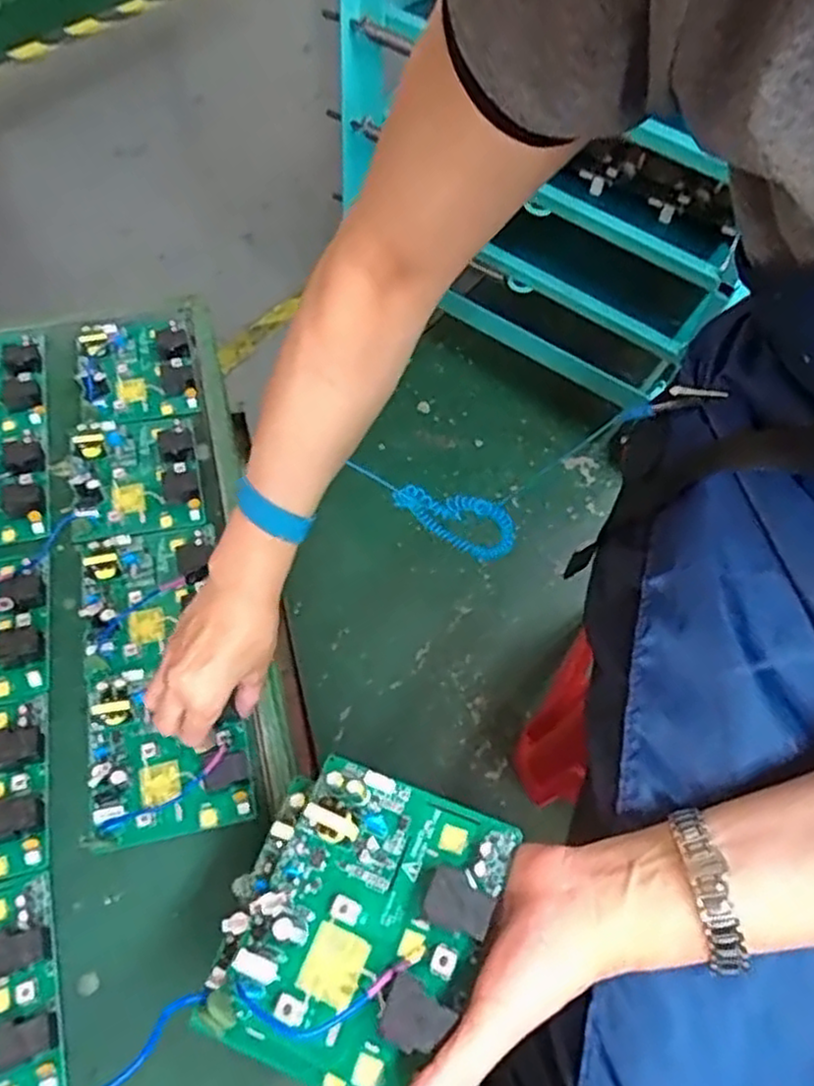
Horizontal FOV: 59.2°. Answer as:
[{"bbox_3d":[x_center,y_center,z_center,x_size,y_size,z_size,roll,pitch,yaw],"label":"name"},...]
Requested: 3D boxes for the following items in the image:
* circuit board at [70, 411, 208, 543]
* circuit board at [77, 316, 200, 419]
[{"bbox_3d":[-0.253,-0.070,0.672,0.116,0.028,0.134,-9,59,-9],"label":"circuit board"},{"bbox_3d":[-0.280,-0.189,0.738,0.107,0.021,0.139,-13,60,-11],"label":"circuit board"}]

